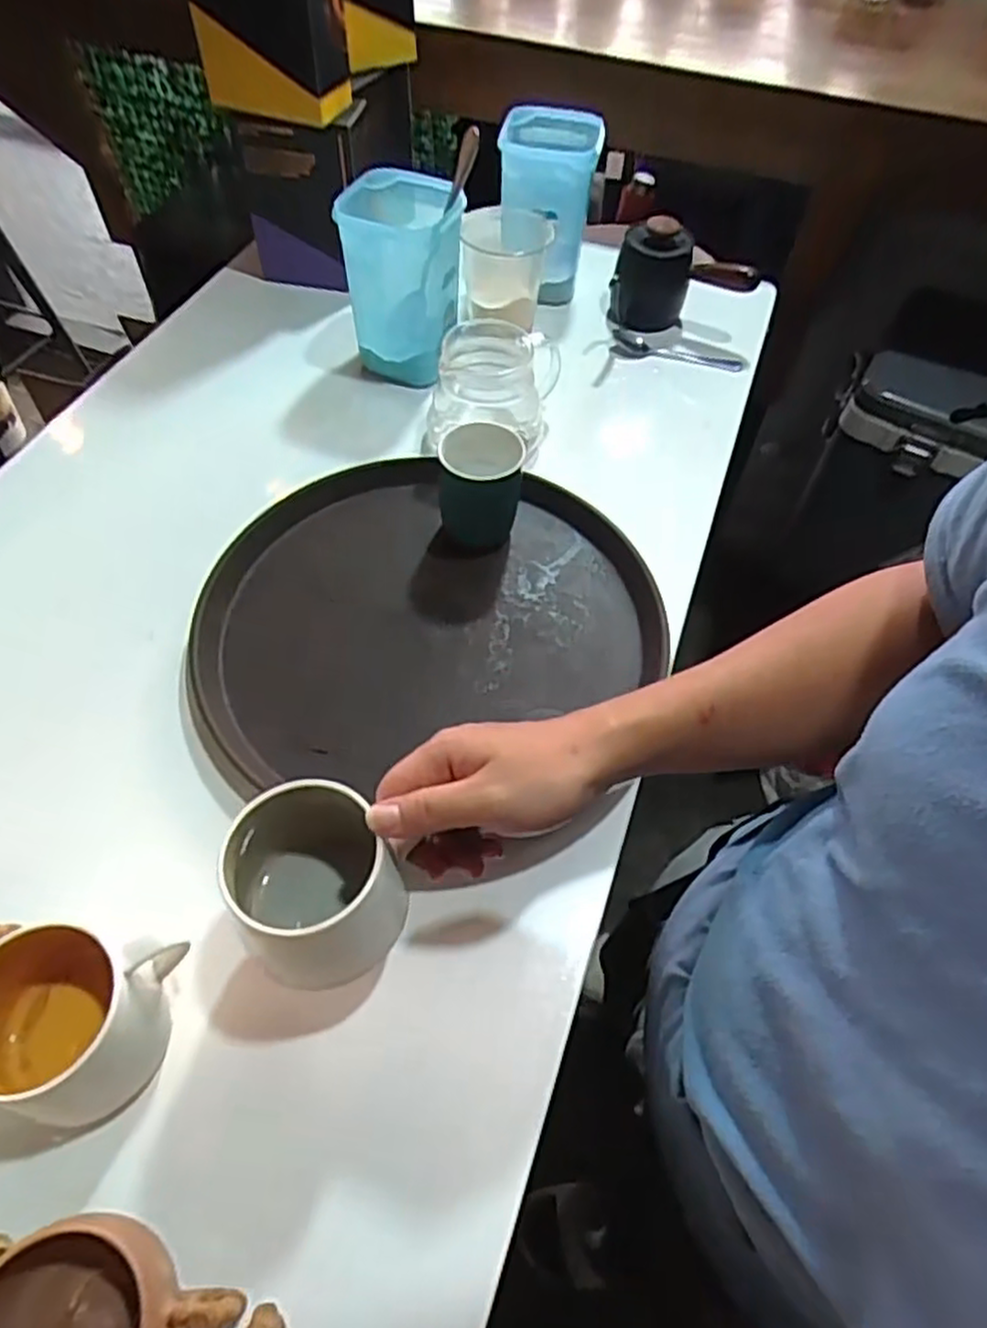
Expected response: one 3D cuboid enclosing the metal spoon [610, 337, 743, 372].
[{"bbox_3d":[0.190,-0.323,0.768,0.135,0.014,0.026,6,53,-1],"label":"metal spoon"}]

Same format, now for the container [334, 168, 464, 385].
[{"bbox_3d":[-0.085,-0.356,0.686,0.101,0.147,0.099,3,54,-3],"label":"container"}]

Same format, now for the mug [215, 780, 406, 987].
[{"bbox_3d":[-0.090,0.111,0.376,0.080,0.074,0.081,2,54,-3],"label":"mug"}]

